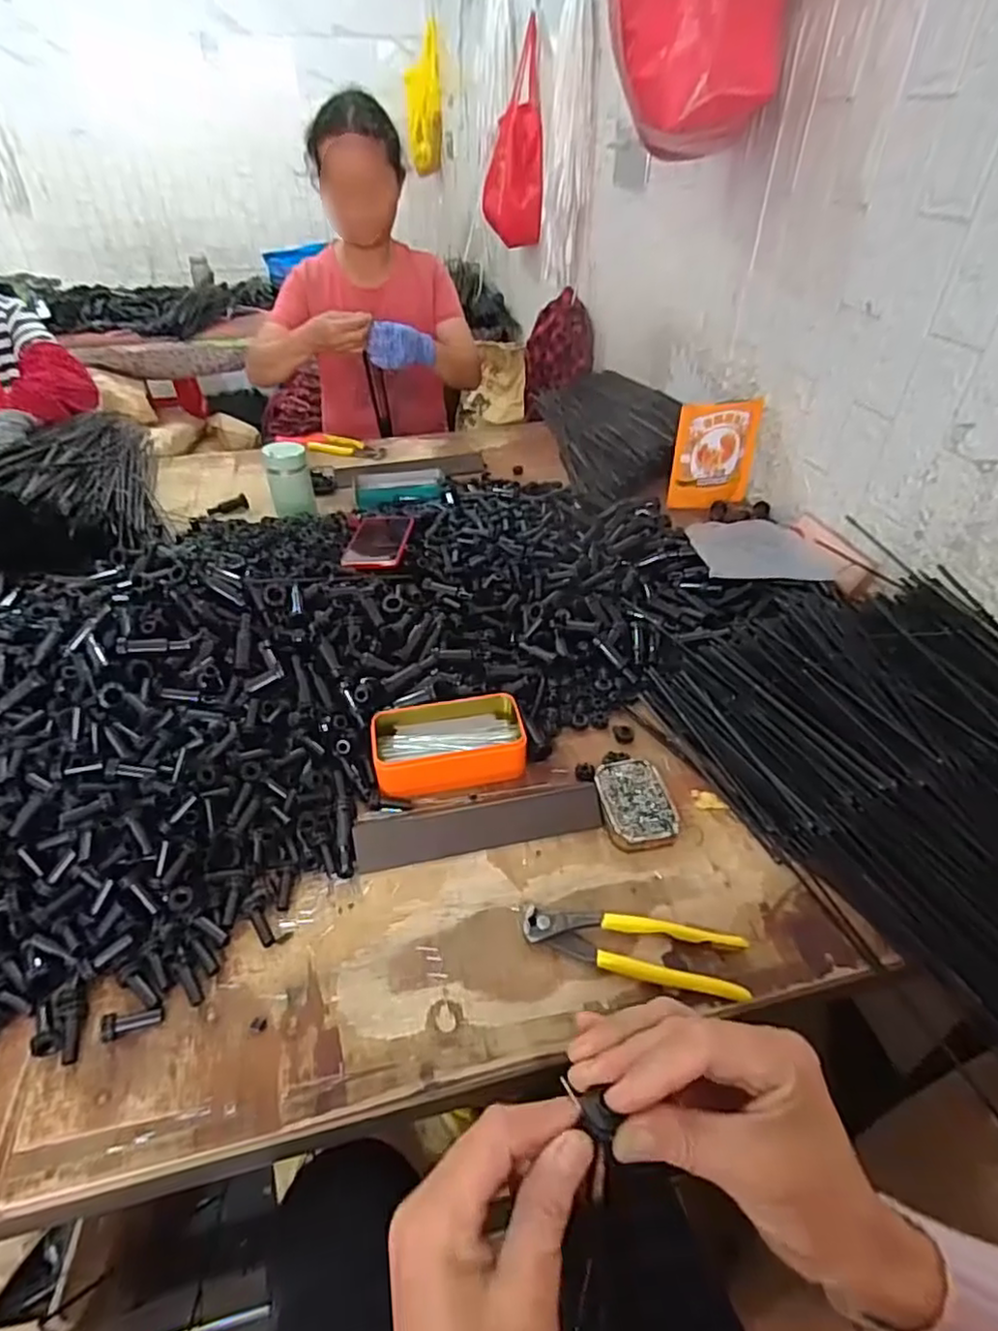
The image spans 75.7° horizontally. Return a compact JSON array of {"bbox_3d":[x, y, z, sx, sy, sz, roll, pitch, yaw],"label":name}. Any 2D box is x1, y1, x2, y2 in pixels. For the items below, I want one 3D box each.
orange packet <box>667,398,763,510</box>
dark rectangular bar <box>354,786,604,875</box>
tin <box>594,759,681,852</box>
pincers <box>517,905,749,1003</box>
[{"bbox_3d":[0.340,-0.331,1.008,0.126,0.165,0.032,-5,45,-5],"label":"orange packet"},{"bbox_3d":[-0.018,0.139,0.581,0.218,0.014,0.050,-9,42,-9],"label":"dark rectangular bar"},{"bbox_3d":[0.124,0.125,0.589,0.063,0.021,0.086,-9,42,-9],"label":"tin"},{"bbox_3d":[0.102,0.218,0.495,0.166,0.014,0.046,8,42,10],"label":"pincers"}]

